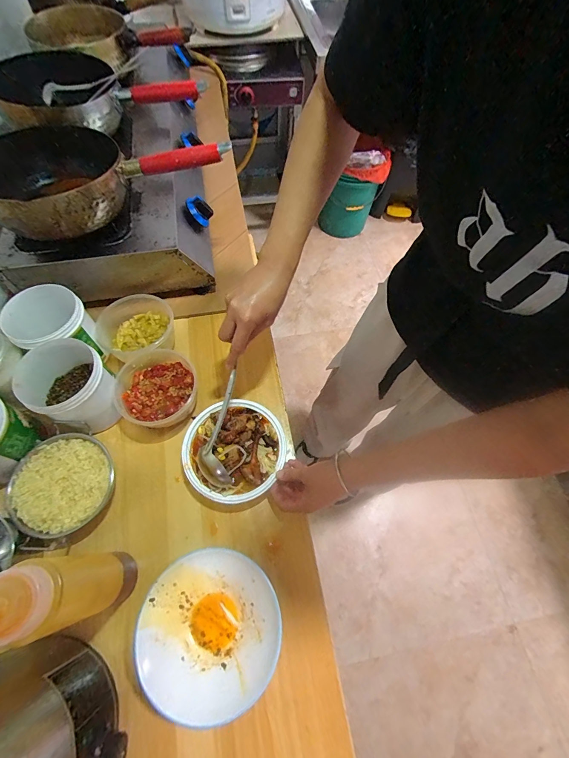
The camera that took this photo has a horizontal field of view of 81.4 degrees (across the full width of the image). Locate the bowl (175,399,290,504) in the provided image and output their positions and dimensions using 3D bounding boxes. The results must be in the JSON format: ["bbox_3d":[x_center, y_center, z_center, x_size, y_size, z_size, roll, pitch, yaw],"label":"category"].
[{"bbox_3d":[-0.076,0.109,0.516,0.156,0.050,0.150,1,65,-2],"label":"bowl"}]

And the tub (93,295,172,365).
[{"bbox_3d":[-0.264,-0.088,0.594,0.128,0.058,0.128,-27,69,-14],"label":"tub"}]

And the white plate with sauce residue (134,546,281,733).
[{"bbox_3d":[-0.093,0.316,0.422,0.164,0.049,0.173,1,65,-2],"label":"white plate with sauce residue"}]

